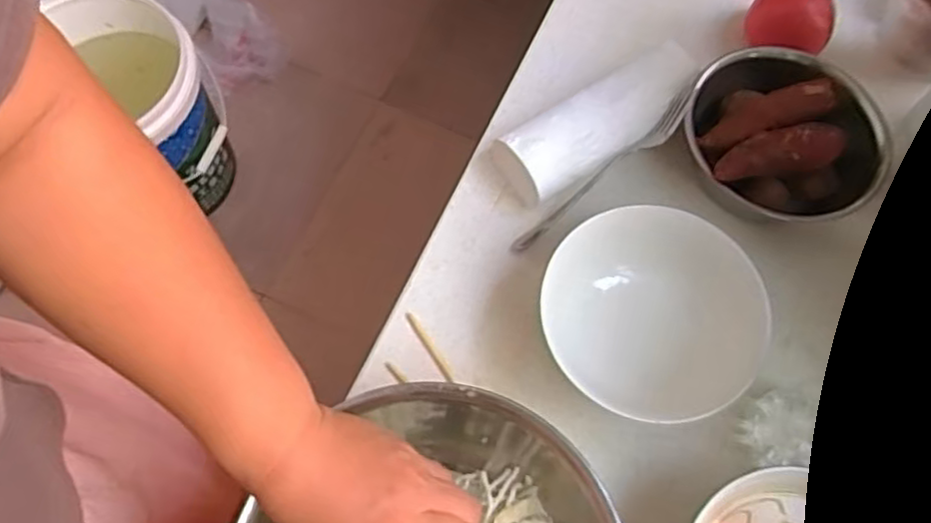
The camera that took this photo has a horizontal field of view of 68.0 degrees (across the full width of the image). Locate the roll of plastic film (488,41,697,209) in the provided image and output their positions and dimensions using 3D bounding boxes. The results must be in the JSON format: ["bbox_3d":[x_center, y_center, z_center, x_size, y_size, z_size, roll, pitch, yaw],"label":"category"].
[{"bbox_3d":[0.113,-0.113,0.565,0.179,0.049,0.065,-33,73,-14],"label":"roll of plastic film"}]

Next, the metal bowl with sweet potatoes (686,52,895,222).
[{"bbox_3d":[0.244,-0.094,0.550,0.143,0.071,0.153,-33,73,-14],"label":"metal bowl with sweet potatoes"}]

